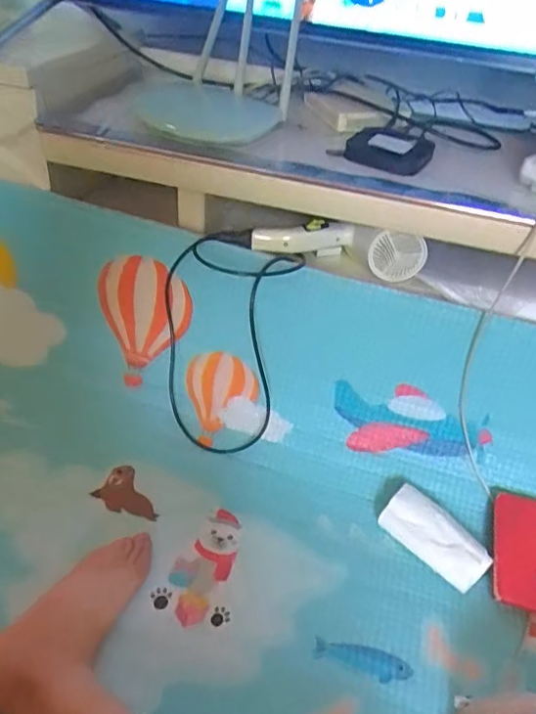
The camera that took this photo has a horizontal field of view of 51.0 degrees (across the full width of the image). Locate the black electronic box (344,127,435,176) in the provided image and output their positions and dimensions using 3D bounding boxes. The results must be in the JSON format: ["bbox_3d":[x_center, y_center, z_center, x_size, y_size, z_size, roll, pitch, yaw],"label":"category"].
[{"bbox_3d":[0.158,-0.275,0.746,0.118,0.053,0.024,-2,38,-12],"label":"black electronic box"}]

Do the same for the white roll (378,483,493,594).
[{"bbox_3d":[0.213,0.230,0.722,0.057,0.037,0.139,-25,48,-35],"label":"white roll"}]

